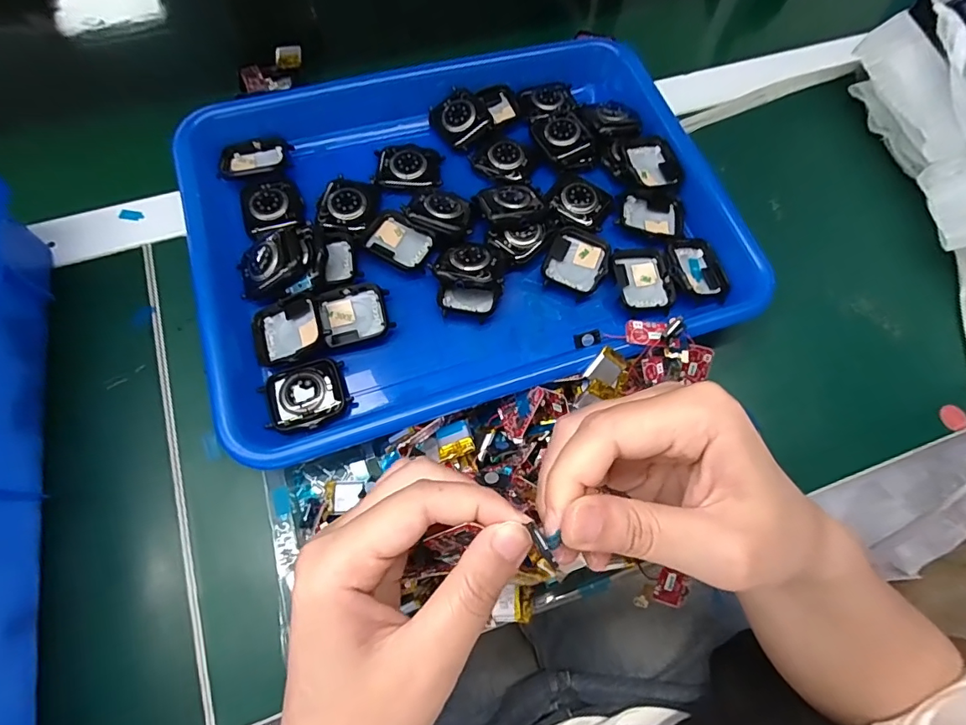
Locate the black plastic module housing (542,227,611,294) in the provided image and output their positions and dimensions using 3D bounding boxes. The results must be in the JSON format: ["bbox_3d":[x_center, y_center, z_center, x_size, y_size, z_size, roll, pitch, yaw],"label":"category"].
[{"bbox_3d":[0.060,-0.065,0.302,0.038,0.010,0.044,22,69,6],"label":"black plastic module housing"}]

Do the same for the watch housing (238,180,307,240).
[{"bbox_3d":[-0.136,-0.102,0.301,0.038,0.008,0.044,-16,70,-9],"label":"watch housing"}]

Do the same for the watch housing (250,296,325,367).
[{"bbox_3d":[-0.111,-0.019,0.267,0.038,0.013,0.039,-19,70,-10],"label":"watch housing"}]

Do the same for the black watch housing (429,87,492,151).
[{"bbox_3d":[-0.016,-0.172,0.331,0.037,0.006,0.041,-43,77,7],"label":"black watch housing"}]

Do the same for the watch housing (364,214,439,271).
[{"bbox_3d":[-0.052,-0.077,0.298,0.040,0.011,0.035,30,70,9],"label":"watch housing"}]

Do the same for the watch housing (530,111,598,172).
[{"bbox_3d":[0.057,-0.156,0.330,0.036,0.015,0.046,-21,70,-11],"label":"watch housing"}]

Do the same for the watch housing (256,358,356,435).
[{"bbox_3d":[-0.097,0.017,0.257,0.043,0.008,0.036,-18,70,-9],"label":"watch housing"}]

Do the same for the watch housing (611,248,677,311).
[{"bbox_3d":[0.101,-0.053,0.299,0.035,0.007,0.042,-10,69,-6],"label":"watch housing"}]

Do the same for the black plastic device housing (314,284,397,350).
[{"bbox_3d":[-0.075,-0.030,0.277,0.040,0.016,0.033,-15,69,-8],"label":"black plastic device housing"}]

